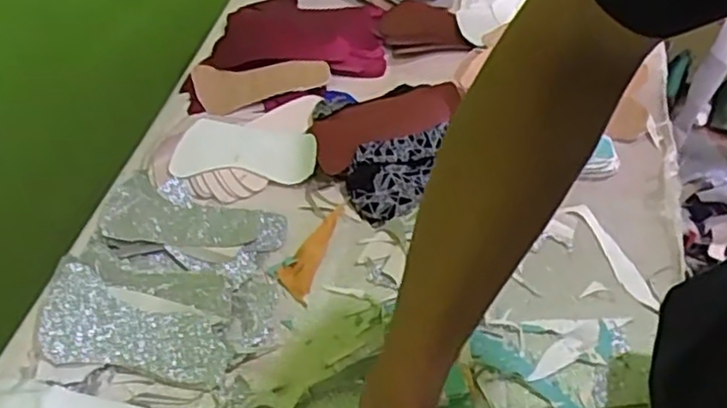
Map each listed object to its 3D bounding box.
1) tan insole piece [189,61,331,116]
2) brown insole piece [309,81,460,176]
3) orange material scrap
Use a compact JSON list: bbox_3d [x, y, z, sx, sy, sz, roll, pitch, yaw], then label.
[{"bbox_3d":[-0.127,-0.150,0.858,0.166,0.054,0.018,-9,30,-14],"label":"tan insole piece"},{"bbox_3d":[0.024,-0.096,0.770,0.181,0.017,0.067,-24,63,-20],"label":"brown insole piece"},{"bbox_3d":[-0.056,0.043,0.685,0.037,0.006,0.119,12,49,12],"label":"orange material scrap"}]

